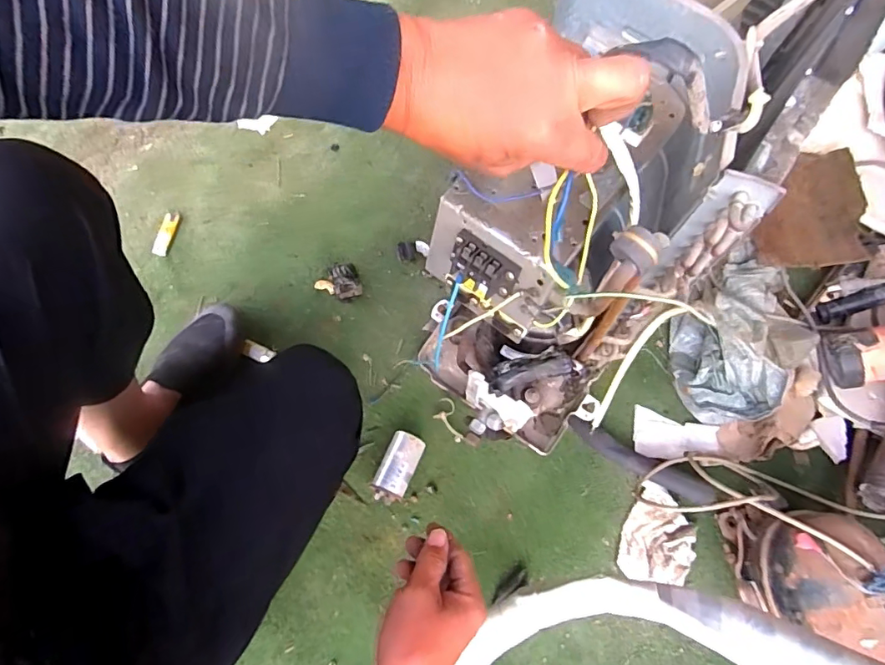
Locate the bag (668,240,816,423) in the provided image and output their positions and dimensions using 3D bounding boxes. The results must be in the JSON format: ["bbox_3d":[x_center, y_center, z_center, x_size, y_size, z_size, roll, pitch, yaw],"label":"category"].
[{"bbox_3d":[0.484,-0.002,0.821,0.186,0.094,0.299,42,73,12],"label":"bag"}]

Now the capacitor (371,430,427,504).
[{"bbox_3d":[-0.066,0.201,0.748,0.051,0.052,0.099,24,70,4],"label":"capacitor"}]

